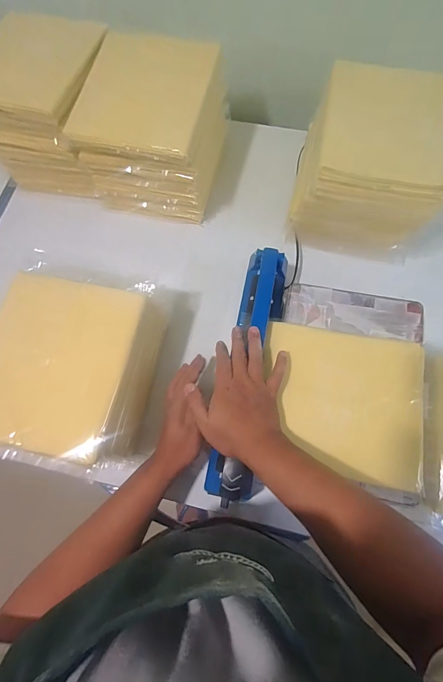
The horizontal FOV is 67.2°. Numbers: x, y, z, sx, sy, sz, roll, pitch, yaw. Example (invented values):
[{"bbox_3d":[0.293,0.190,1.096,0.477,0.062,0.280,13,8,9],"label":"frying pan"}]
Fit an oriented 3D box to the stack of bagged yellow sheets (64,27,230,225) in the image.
[{"bbox_3d":[-0.123,-0.399,0.635,0.219,0.194,0.248,14,72,7],"label":"stack of bagged yellow sheets"}]

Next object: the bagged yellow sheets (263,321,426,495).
[{"bbox_3d":[0.168,0.080,0.469,0.222,0.012,0.200,11,72,5],"label":"bagged yellow sheets"}]

